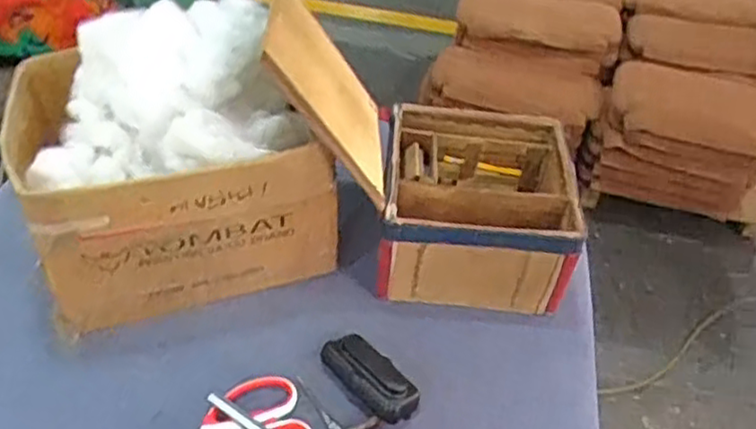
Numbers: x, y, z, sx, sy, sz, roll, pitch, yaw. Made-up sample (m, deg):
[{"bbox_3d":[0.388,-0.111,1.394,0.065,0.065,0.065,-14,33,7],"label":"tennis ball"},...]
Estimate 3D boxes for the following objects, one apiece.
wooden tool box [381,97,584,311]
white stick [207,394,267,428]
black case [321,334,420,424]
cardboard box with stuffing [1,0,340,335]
[{"bbox_3d":[0.108,-0.005,0.848,0.227,0.137,0.220,6,41,1],"label":"wooden tool box"},{"bbox_3d":[-0.120,0.196,0.666,0.097,0.008,0.012,27,46,23],"label":"white stick"},{"bbox_3d":[-0.007,0.160,0.710,0.052,0.019,0.110,-28,51,-32],"label":"black case"},{"bbox_3d":[-0.218,-0.067,0.768,0.305,0.258,0.242,-9,43,-16],"label":"cardboard box with stuffing"}]

